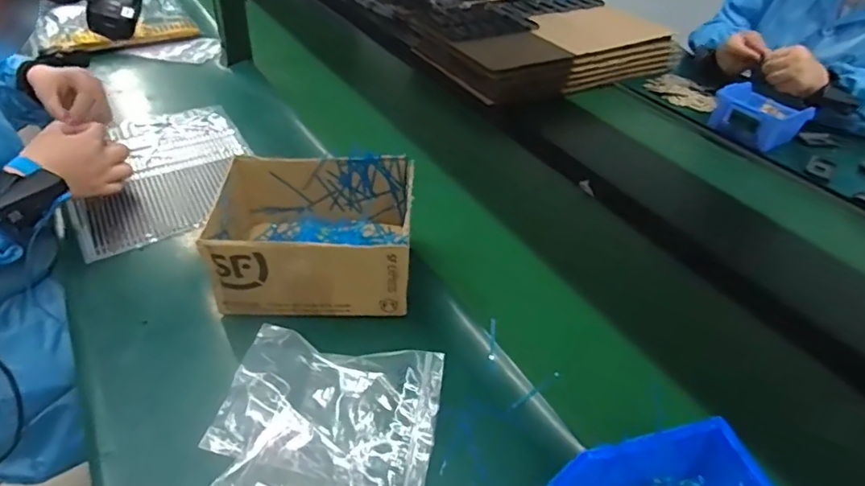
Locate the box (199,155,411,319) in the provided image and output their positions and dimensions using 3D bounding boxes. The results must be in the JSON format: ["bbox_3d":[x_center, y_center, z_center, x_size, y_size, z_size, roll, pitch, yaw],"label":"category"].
[{"bbox_3d":[-0.128,-0.007,0.599,0.206,0.106,0.150,1,40,-5],"label":"box"}]

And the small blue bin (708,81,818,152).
[{"bbox_3d":[0.573,-0.224,0.975,0.098,0.065,0.136,-22,47,-29],"label":"small blue bin"}]

